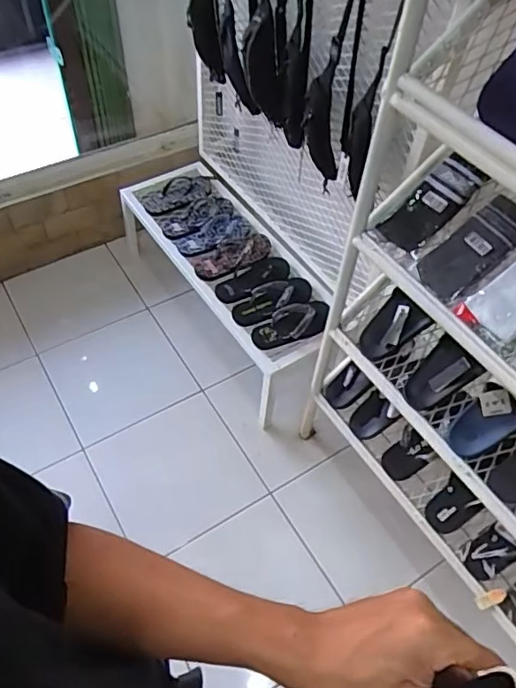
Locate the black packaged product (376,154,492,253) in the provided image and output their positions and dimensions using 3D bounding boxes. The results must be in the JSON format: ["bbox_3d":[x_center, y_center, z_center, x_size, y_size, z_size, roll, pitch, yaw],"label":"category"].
[{"bbox_3d":[0.312,-0.249,0.985,0.191,0.039,0.094,-42,60,11],"label":"black packaged product"}]

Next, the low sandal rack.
[{"bbox_3d":[-0.075,-0.210,1.783,0.346,0.326,0.977,-30,61,-23],"label":"low sandal rack"}]

